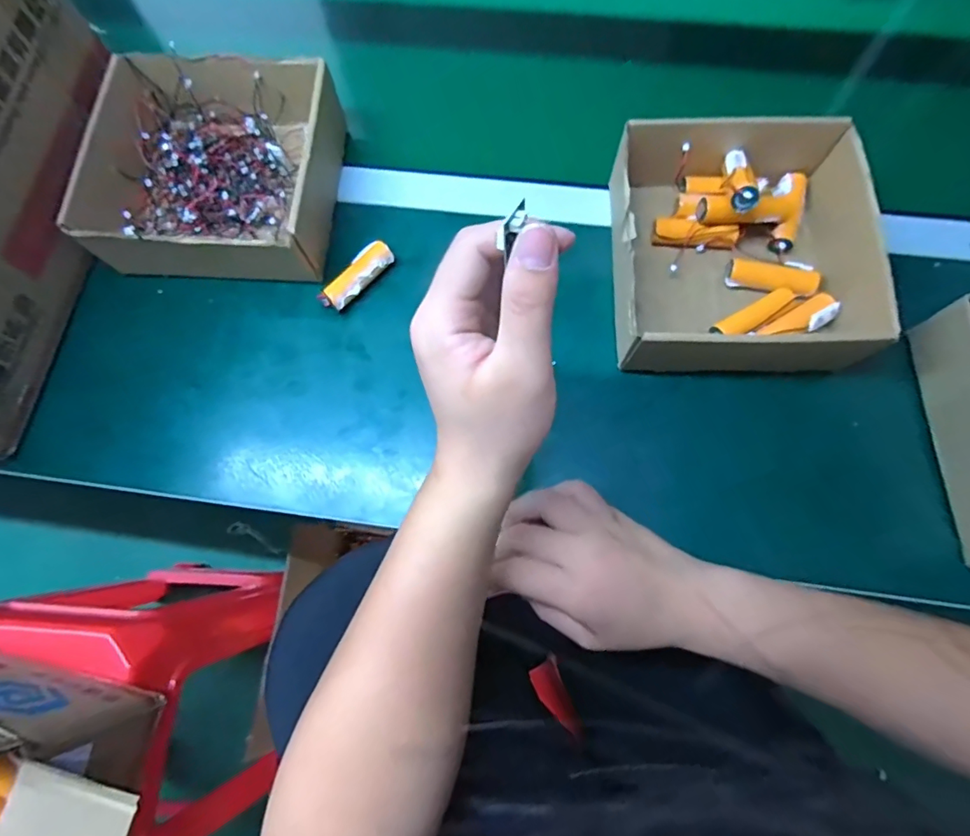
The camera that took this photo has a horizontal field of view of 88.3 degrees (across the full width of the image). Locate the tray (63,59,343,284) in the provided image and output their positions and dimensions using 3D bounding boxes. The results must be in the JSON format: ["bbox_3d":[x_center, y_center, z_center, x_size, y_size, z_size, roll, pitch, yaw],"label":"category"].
[{"bbox_3d":[-0.238,-0.224,0.453,0.194,0.075,0.198,4,75,3],"label":"tray"}]

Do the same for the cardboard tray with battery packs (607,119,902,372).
[{"bbox_3d":[0.204,-0.143,0.417,0.192,0.078,0.207,1,75,2],"label":"cardboard tray with battery packs"}]

